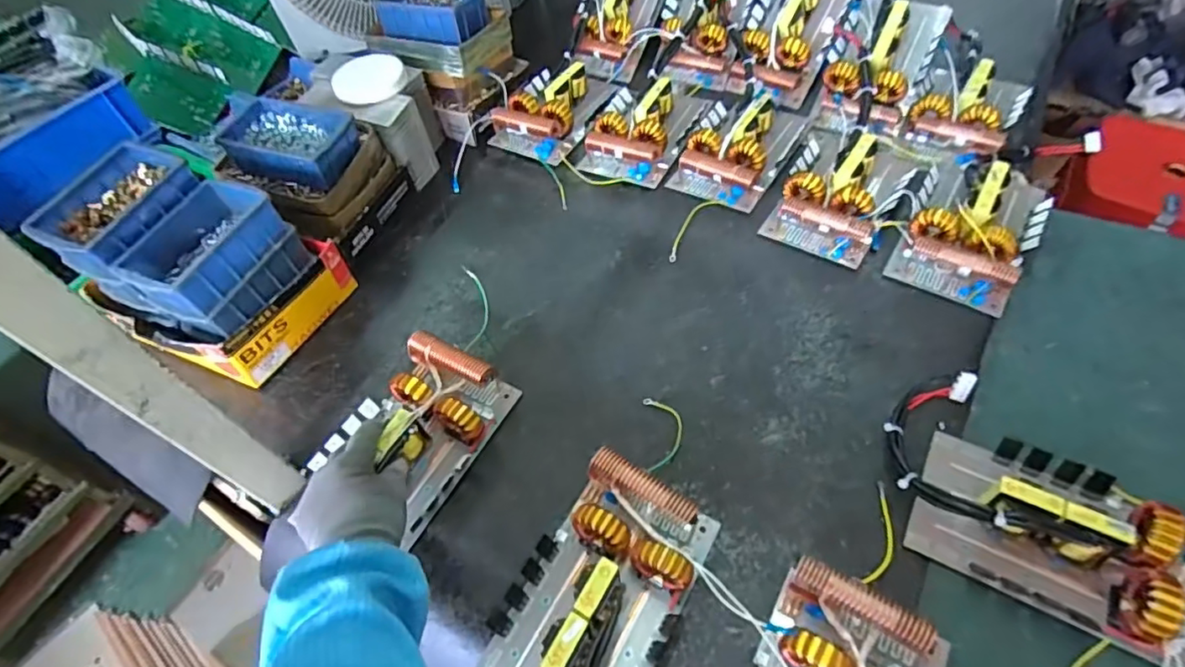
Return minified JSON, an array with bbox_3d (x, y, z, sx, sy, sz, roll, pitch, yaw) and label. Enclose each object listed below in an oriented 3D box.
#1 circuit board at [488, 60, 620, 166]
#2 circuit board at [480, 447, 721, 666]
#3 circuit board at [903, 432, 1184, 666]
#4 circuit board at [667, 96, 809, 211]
[{"bbox_3d":[-0.055,-0.368,0.944,0.143,0.057,0.245,20,57,20],"label":"circuit board"},{"bbox_3d":[0.005,0.213,0.482,0.127,0.055,0.227,23,58,22],"label":"circuit board"},{"bbox_3d":[0.395,0.163,0.477,0.230,0.057,0.144,26,59,24],"label":"circuit board"},{"bbox_3d":[0.220,-0.277,0.845,0.135,0.055,0.256,24,58,23],"label":"circuit board"}]

